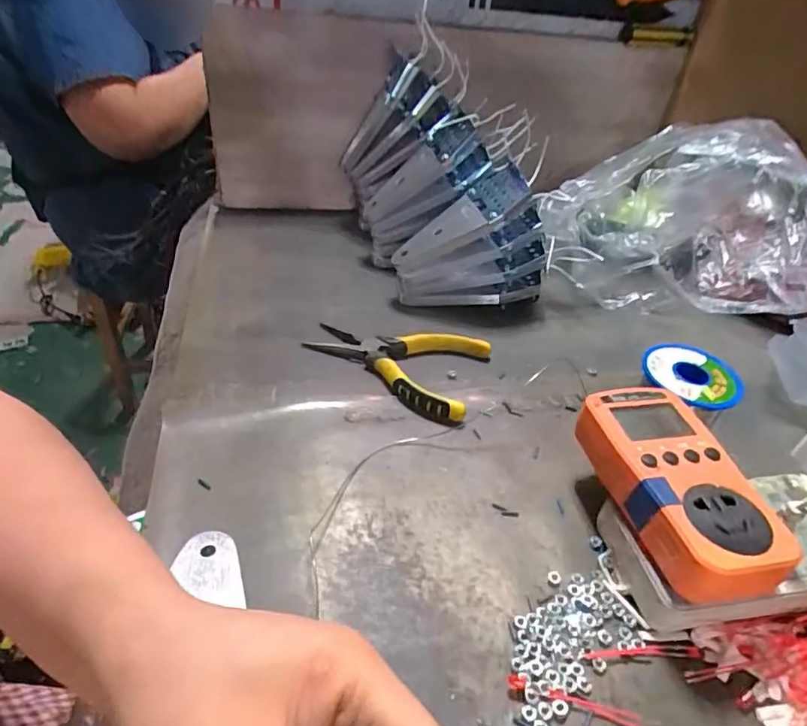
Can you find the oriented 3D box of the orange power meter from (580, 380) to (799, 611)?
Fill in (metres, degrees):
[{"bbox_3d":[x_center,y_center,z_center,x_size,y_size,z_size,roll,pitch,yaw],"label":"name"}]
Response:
[{"bbox_3d":[0.154,0.067,0.305,0.064,0.031,0.124,-2,39,-10],"label":"orange power meter"}]

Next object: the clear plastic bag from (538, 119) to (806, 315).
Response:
[{"bbox_3d":[0.277,-0.155,0.553,0.255,0.149,0.174,12,41,9],"label":"clear plastic bag"}]

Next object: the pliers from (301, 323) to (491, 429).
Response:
[{"bbox_3d":[-0.008,-0.006,0.443,0.143,0.013,0.095,16,42,14],"label":"pliers"}]

